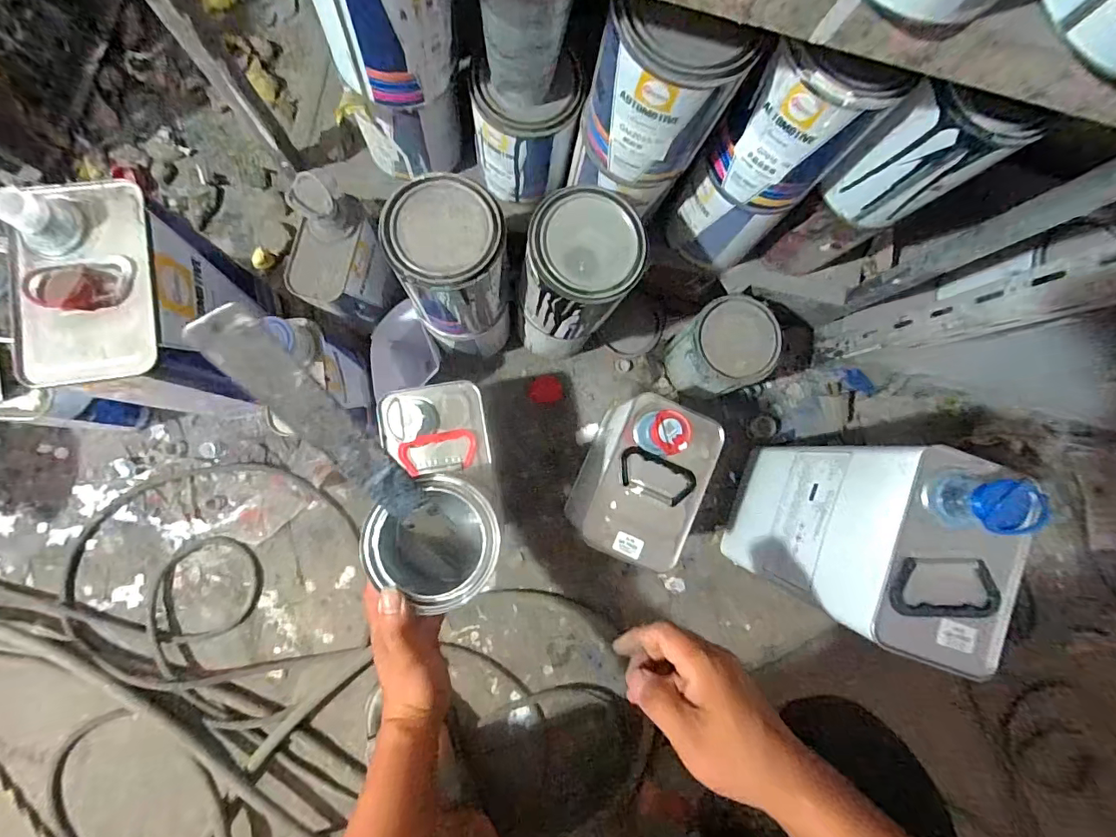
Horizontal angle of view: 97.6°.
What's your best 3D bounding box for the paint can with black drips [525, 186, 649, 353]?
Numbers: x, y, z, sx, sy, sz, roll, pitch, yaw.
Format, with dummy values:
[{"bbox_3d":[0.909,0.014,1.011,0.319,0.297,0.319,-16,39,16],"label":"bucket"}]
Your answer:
[{"bbox_3d":[0.020,-0.139,0.479,0.105,0.129,0.108,1,85,-6],"label":"paint can with black drips"}]

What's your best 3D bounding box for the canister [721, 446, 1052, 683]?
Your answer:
[{"bbox_3d":[0.298,0.121,0.498,0.101,0.320,0.163,19,83,-4],"label":"canister"}]

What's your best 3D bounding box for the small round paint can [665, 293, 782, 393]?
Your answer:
[{"bbox_3d":[0.202,-0.085,0.621,0.095,0.127,0.103,1,85,-6],"label":"small round paint can"}]

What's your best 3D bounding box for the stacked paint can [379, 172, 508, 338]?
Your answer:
[{"bbox_3d":[-0.102,-0.153,0.483,0.100,0.135,0.104,1,85,-6],"label":"stacked paint can"}]

